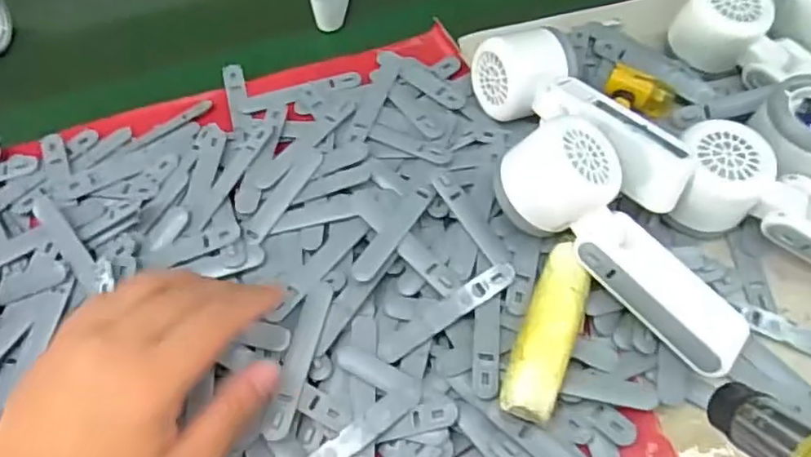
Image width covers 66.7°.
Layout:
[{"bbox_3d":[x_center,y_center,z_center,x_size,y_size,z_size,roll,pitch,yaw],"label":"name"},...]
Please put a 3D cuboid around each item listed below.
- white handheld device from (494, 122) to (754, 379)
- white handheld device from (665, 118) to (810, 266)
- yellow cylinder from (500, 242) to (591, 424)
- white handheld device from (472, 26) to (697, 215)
[{"bbox_3d":[0.128,0.007,0.354,0.067,0.045,0.166,-39,81,-16],"label":"white handheld device"},{"bbox_3d":[0.238,-0.006,0.382,0.165,0.050,0.060,30,67,3],"label":"white handheld device"},{"bbox_3d":[0.083,0.060,0.353,0.030,0.029,0.105,20,63,14],"label":"yellow cylinder"},{"bbox_3d":[0.108,-0.070,0.401,0.061,0.061,0.160,-25,62,-11],"label":"white handheld device"}]

